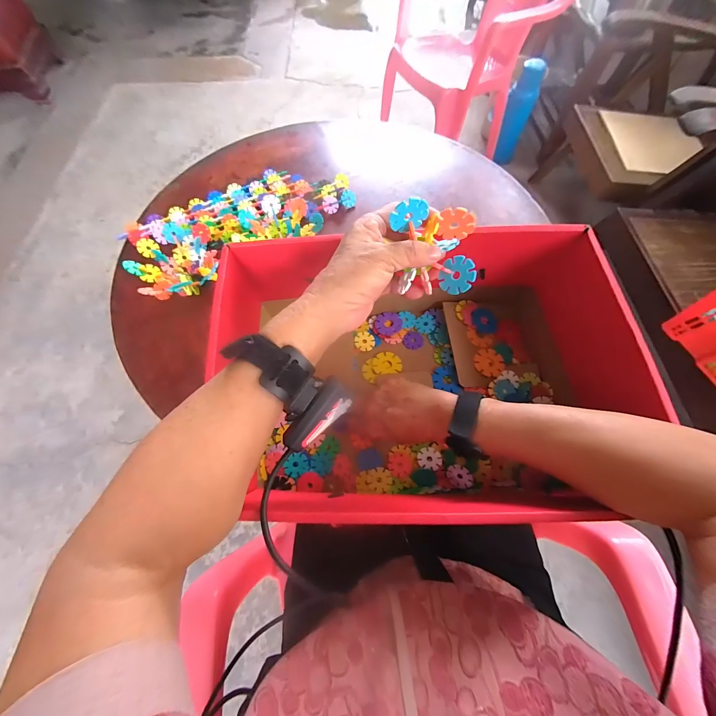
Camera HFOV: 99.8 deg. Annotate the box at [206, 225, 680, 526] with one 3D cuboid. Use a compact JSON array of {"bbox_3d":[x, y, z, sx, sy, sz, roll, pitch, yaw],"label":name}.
[{"bbox_3d":[0.067,0.019,0.364,0.406,0.171,0.288,-5,66,-2],"label":"box"}]

